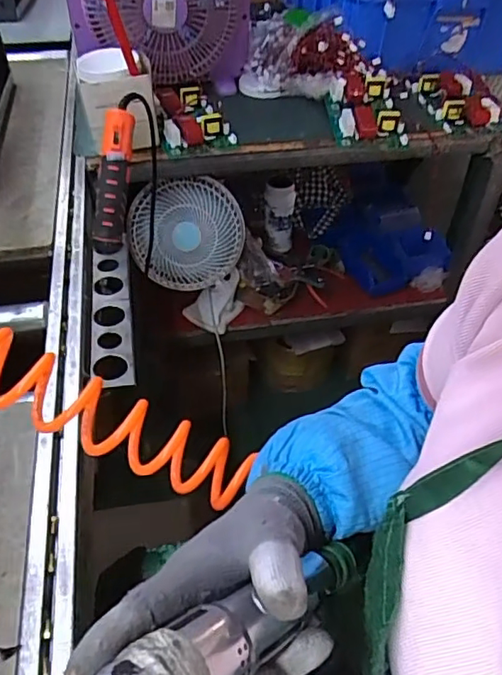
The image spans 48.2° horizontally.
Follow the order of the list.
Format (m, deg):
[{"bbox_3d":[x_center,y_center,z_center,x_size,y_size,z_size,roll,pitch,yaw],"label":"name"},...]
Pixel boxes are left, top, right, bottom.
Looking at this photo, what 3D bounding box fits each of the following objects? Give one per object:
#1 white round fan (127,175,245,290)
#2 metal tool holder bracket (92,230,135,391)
[{"bbox_3d":[-0.126,-0.203,1.054,0.213,0.239,0.070,-39,20,-4],"label":"white round fan"},{"bbox_3d":[-0.184,-0.038,0.738,0.052,0.022,0.266,-7,46,-8],"label":"metal tool holder bracket"}]

